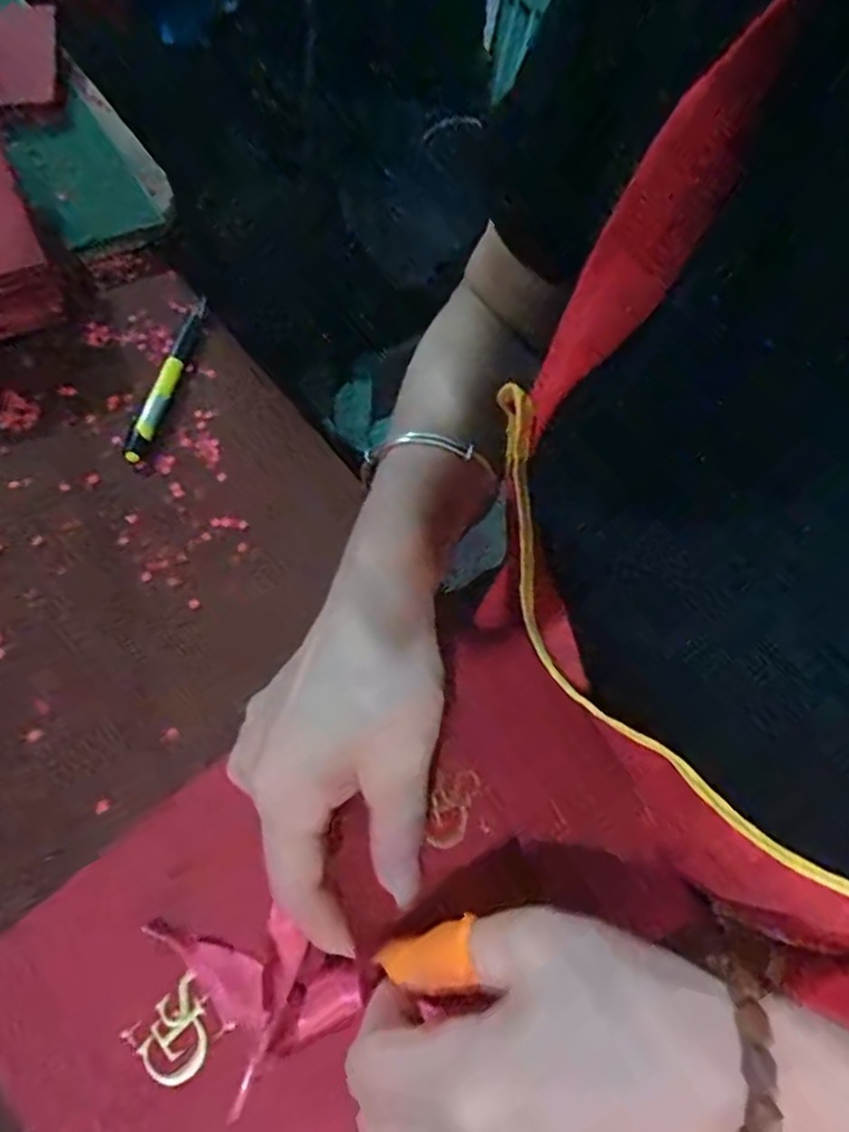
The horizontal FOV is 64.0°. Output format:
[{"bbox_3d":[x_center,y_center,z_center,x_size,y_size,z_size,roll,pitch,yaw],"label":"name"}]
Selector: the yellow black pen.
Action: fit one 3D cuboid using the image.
[{"bbox_3d":[-0.153,-0.115,0.406,0.015,0.009,0.131,10,62,2],"label":"yellow black pen"}]

